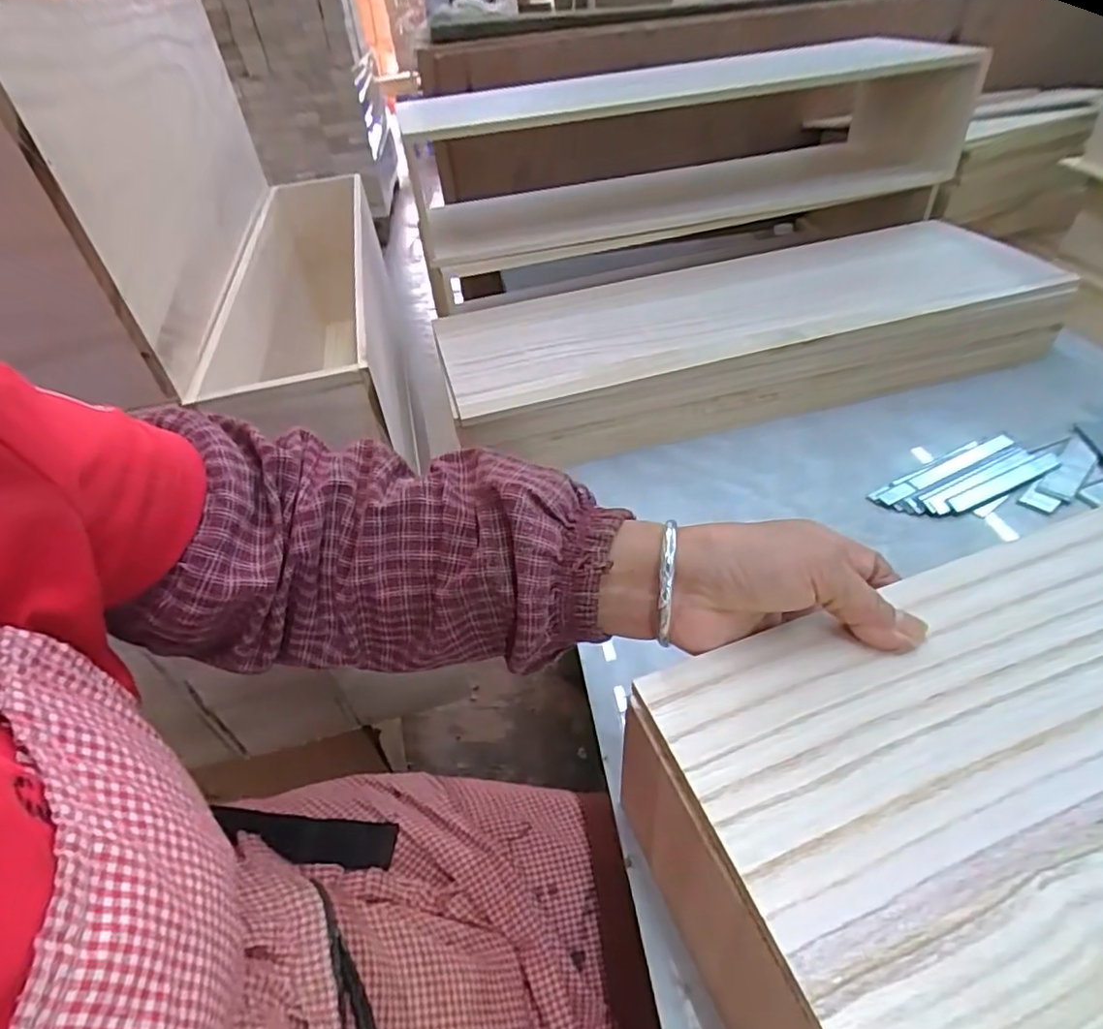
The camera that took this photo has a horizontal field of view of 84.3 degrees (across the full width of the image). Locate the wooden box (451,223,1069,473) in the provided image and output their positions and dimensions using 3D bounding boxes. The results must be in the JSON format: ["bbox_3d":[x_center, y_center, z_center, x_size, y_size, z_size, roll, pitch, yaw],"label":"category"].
[{"bbox_3d":[0.181,-0.184,0.635,0.595,0.091,0.234,-16,42,-9],"label":"wooden box"}]

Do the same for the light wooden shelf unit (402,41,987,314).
[{"bbox_3d":[0.128,-0.436,0.744,0.608,0.157,0.311,-15,42,-8],"label":"light wooden shelf unit"}]

